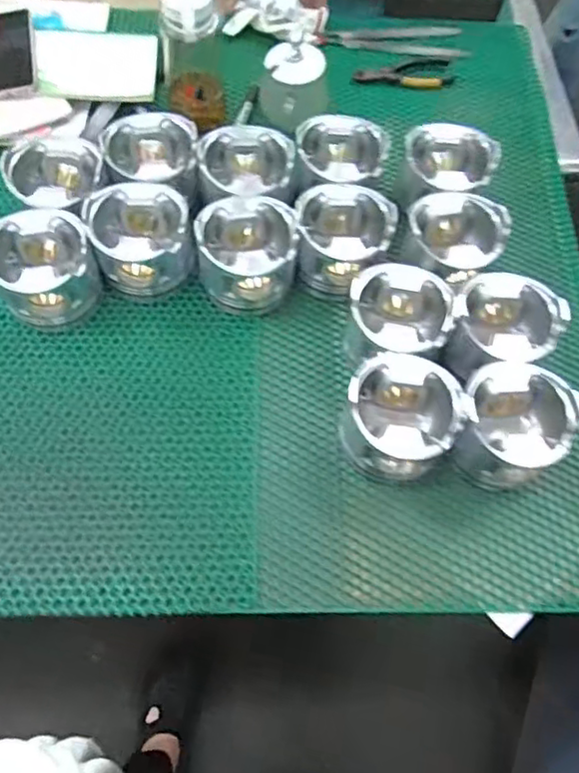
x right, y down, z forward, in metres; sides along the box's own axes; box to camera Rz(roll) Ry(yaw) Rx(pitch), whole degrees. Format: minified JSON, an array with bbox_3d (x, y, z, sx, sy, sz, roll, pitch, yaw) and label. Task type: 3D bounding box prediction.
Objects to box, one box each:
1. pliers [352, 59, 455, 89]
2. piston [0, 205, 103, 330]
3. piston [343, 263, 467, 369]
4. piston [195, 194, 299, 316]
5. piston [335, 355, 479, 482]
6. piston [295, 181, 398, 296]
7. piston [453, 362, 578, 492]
[{"bbox_3d":[0.170,-0.477,0.933,0.154,0.015,0.059,-3,65,-4],"label":"pliers"},{"bbox_3d":[-0.279,-0.134,0.706,0.107,0.098,0.115,1,65,-2],"label":"piston"},{"bbox_3d":[0.123,-0.073,0.702,0.120,0.095,0.109,8,65,1],"label":"piston"},{"bbox_3d":[-0.051,-0.156,0.724,0.116,0.111,0.106,-7,65,-6],"label":"piston"},{"bbox_3d":[0.117,0.036,0.649,0.108,0.100,0.110,-39,72,-19],"label":"piston"},{"bbox_3d":[0.062,-0.175,0.745,0.117,0.097,0.106,2,65,-2],"label":"piston"},{"bbox_3d":[0.229,0.046,0.650,0.111,0.105,0.102,1,65,-2],"label":"piston"}]

